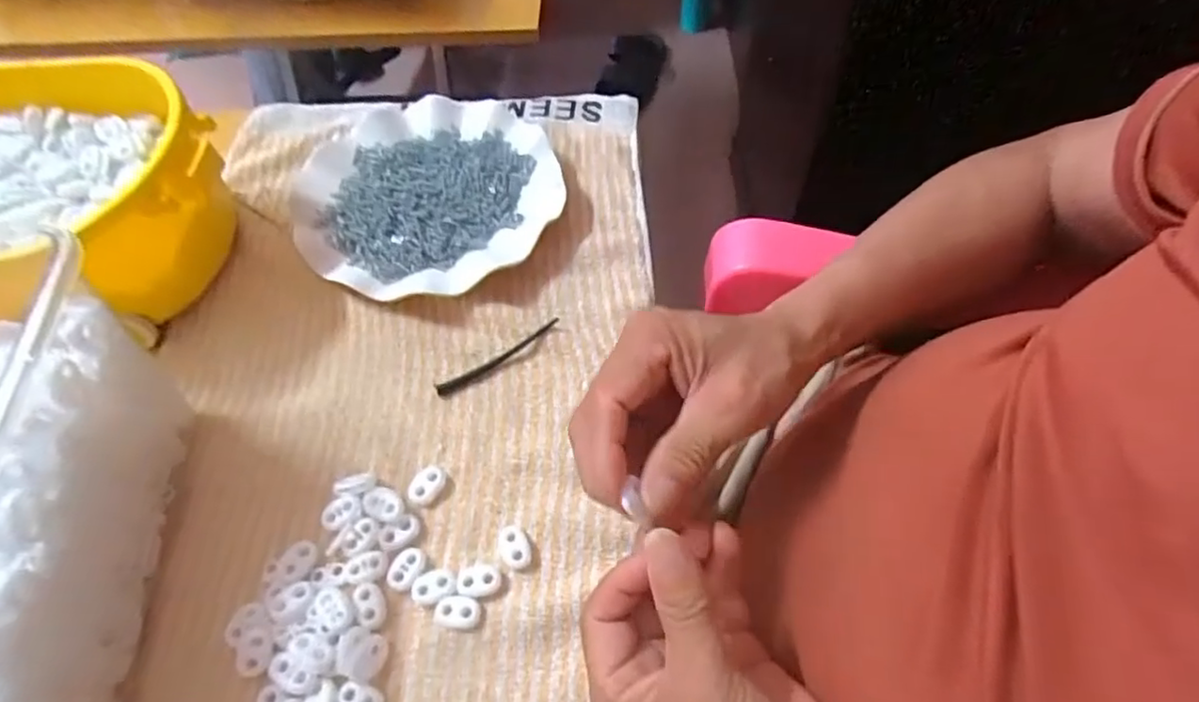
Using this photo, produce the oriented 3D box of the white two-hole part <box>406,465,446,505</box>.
[{"bbox_3d":[-0.096,0.075,0.359,0.017,0.006,0.023,26,63,17],"label":"white two-hole part"}]

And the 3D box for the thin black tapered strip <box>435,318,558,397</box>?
[{"bbox_3d":[-0.062,0.004,0.398,0.084,0.009,0.008,-28,62,-14],"label":"thin black tapered strip"}]

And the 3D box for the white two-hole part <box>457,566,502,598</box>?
[{"bbox_3d":[-0.062,0.118,0.331,0.022,0.004,0.015,-5,59,-1],"label":"white two-hole part"}]

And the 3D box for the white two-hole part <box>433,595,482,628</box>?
[{"bbox_3d":[-0.071,0.131,0.324,0.024,0.006,0.014,4,59,5],"label":"white two-hole part"}]

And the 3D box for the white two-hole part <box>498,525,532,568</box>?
[{"bbox_3d":[-0.045,0.104,0.341,0.015,0.005,0.024,-24,61,-12],"label":"white two-hole part"}]

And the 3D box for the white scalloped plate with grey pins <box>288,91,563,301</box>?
[{"bbox_3d":[-0.124,-0.117,0.464,0.179,0.022,0.174,-1,59,2],"label":"white scalloped plate with grey pins"}]

